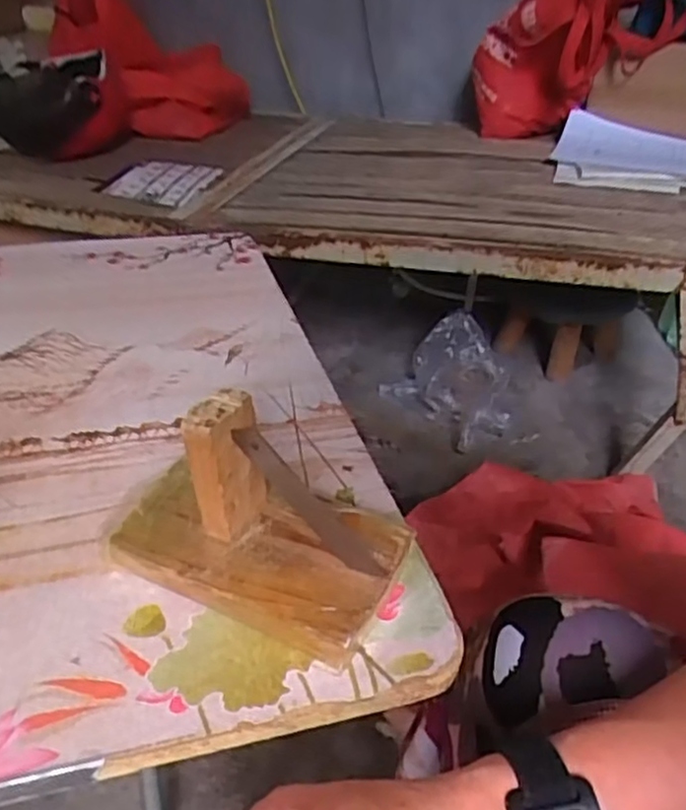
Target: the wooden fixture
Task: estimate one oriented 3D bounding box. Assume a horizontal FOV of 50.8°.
[{"bbox_3d":[-0.042,0.047,0.367,0.140,0.091,0.087,17,36,21],"label":"wooden fixture"}]

